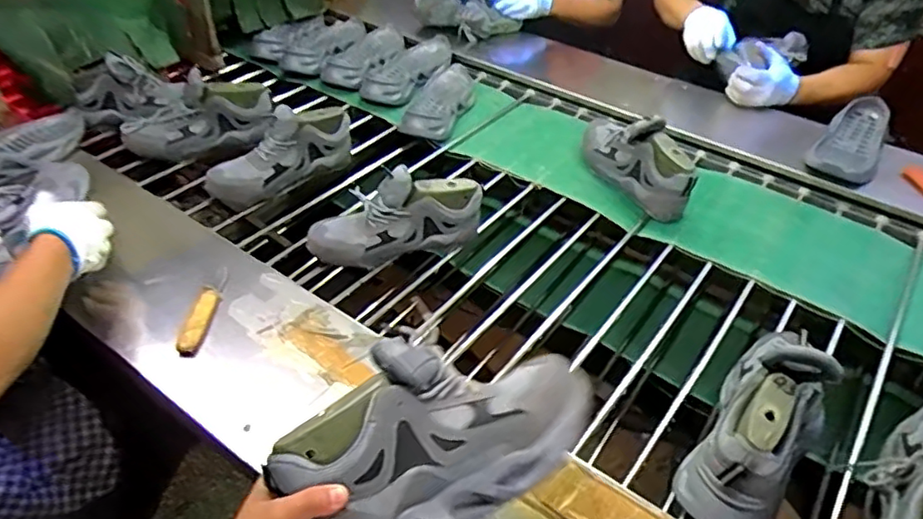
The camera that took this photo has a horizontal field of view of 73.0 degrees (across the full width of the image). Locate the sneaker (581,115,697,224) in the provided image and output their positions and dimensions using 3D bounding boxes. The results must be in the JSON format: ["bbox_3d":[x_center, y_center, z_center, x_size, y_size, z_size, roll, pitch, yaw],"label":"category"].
[{"bbox_3d":[0.324,-0.192,1.158,0.099,0.127,0.249,-15,44,-18],"label":"sneaker"}]

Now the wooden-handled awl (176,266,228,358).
[{"bbox_3d":[-0.350,0.064,0.852,0.038,0.027,0.157,1,41,-1],"label":"wooden-handled awl"}]

